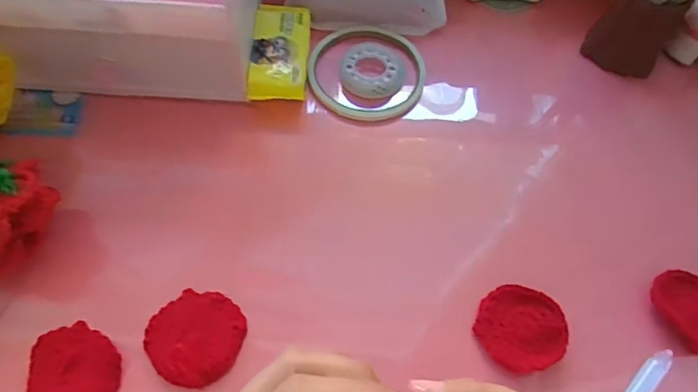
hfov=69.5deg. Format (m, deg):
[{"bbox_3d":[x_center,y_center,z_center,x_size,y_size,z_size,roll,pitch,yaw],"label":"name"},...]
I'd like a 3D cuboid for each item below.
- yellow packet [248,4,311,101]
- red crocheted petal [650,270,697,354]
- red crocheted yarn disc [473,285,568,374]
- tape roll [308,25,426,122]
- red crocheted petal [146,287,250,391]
[{"bbox_3d":[-0.050,-0.108,0.376,0.040,0.019,0.085,2,61,-2],"label":"yellow packet"},{"bbox_3d":[0.207,0.068,0.303,0.037,0.011,0.048,-24,65,-15],"label":"red crocheted petal"},{"bbox_3d":[0.100,0.078,0.292,0.049,0.008,0.048,1,61,-2],"label":"red crocheted yarn disc"},{"bbox_3d":[0.014,-0.096,0.386,0.088,0.013,0.088,1,61,-2],"label":"tape roll"},{"bbox_3d":[-0.085,0.078,0.281,0.051,0.011,0.051,1,61,-2],"label":"red crocheted petal"}]

